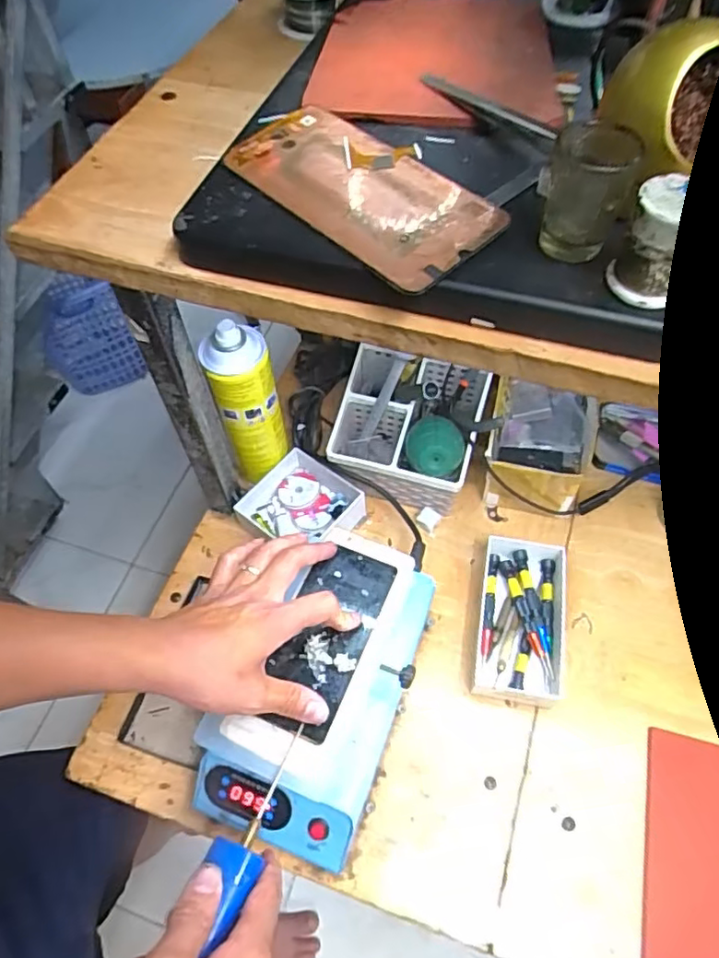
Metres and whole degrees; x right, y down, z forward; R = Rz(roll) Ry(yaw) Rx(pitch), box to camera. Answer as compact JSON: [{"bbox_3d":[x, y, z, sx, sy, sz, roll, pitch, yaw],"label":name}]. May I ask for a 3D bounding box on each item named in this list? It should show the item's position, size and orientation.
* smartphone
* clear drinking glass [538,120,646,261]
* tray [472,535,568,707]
[{"bbox_3d":[-0.024,0.124,0.476,0.065,0.009,0.149,16,61,11],"label":"smartphone"},{"bbox_3d":[0.096,-0.120,0.260,0.031,0.050,0.030,14,59,10],"label":"clear drinking glass"},{"bbox_3d":[0.162,0.140,0.603,0.091,0.035,0.156,8,58,7],"label":"tray"}]

